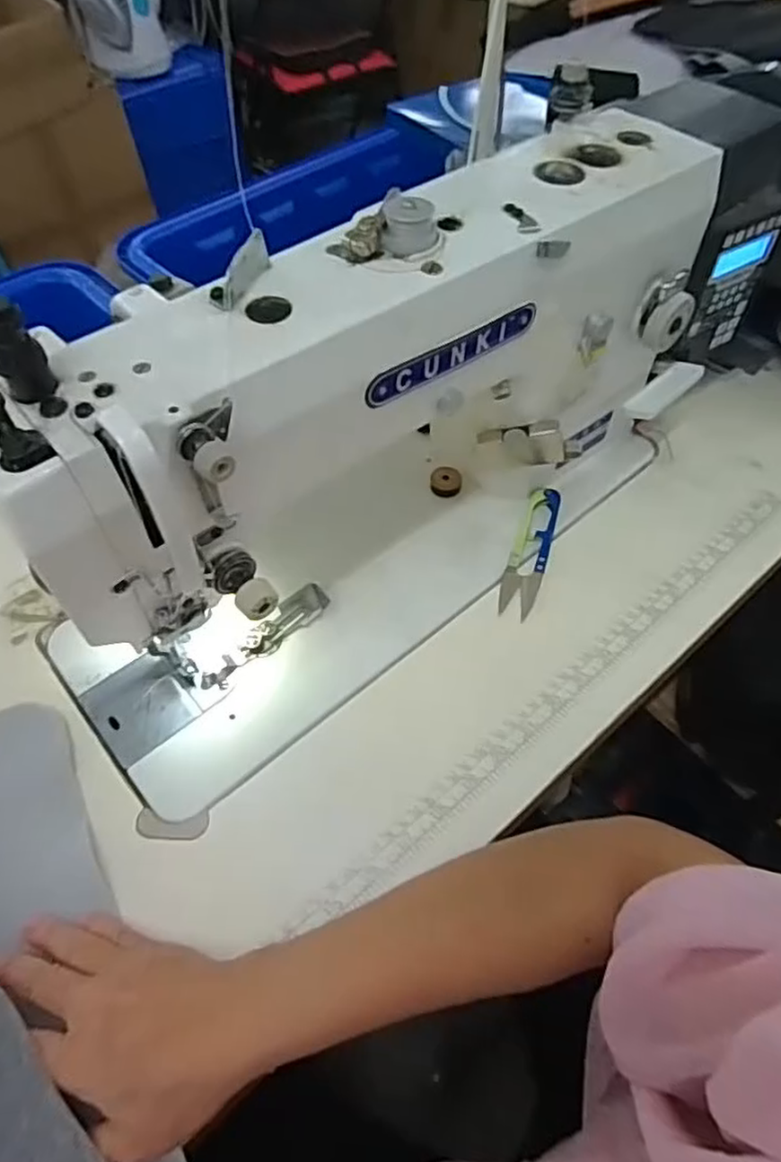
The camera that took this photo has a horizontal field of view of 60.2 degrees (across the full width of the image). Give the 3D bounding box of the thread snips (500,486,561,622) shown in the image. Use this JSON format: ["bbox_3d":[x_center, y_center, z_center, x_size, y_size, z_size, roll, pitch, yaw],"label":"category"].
[{"bbox_3d":[0.105,-0.024,0.502,0.026,0.009,0.116,16,56,13],"label":"thread snips"}]

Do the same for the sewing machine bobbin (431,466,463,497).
[{"bbox_3d":[0.045,-0.079,0.543,0.025,0.016,0.021,0,54,1],"label":"sewing machine bobbin"}]

